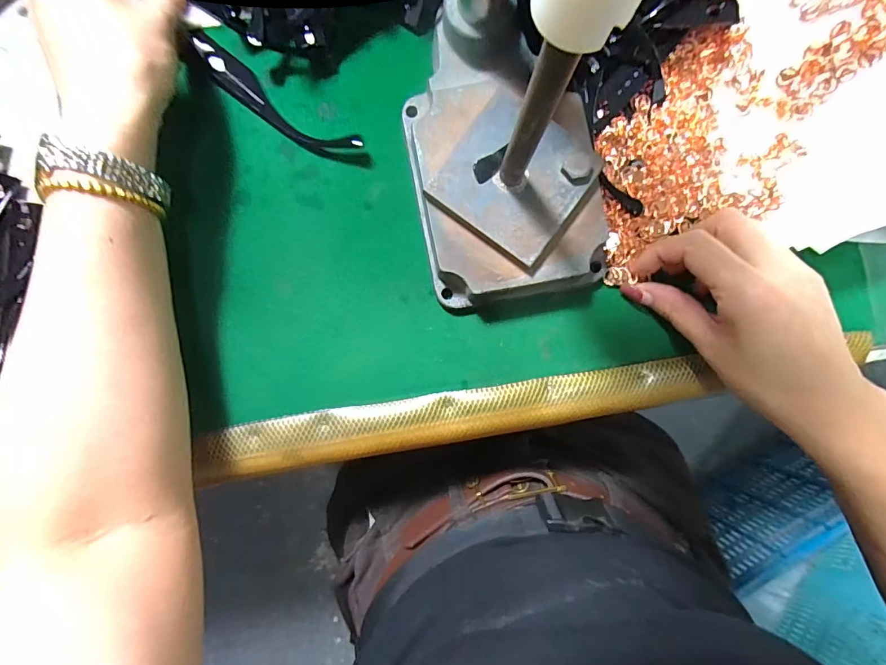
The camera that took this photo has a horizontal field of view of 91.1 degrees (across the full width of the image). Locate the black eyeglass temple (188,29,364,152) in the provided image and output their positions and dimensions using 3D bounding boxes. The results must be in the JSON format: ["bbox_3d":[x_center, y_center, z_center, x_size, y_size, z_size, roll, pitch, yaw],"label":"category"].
[{"bbox_3d":[-0.117,-0.158,0.294,0.139,0.013,0.025,36,89,1],"label":"black eyeglass temple"}]

